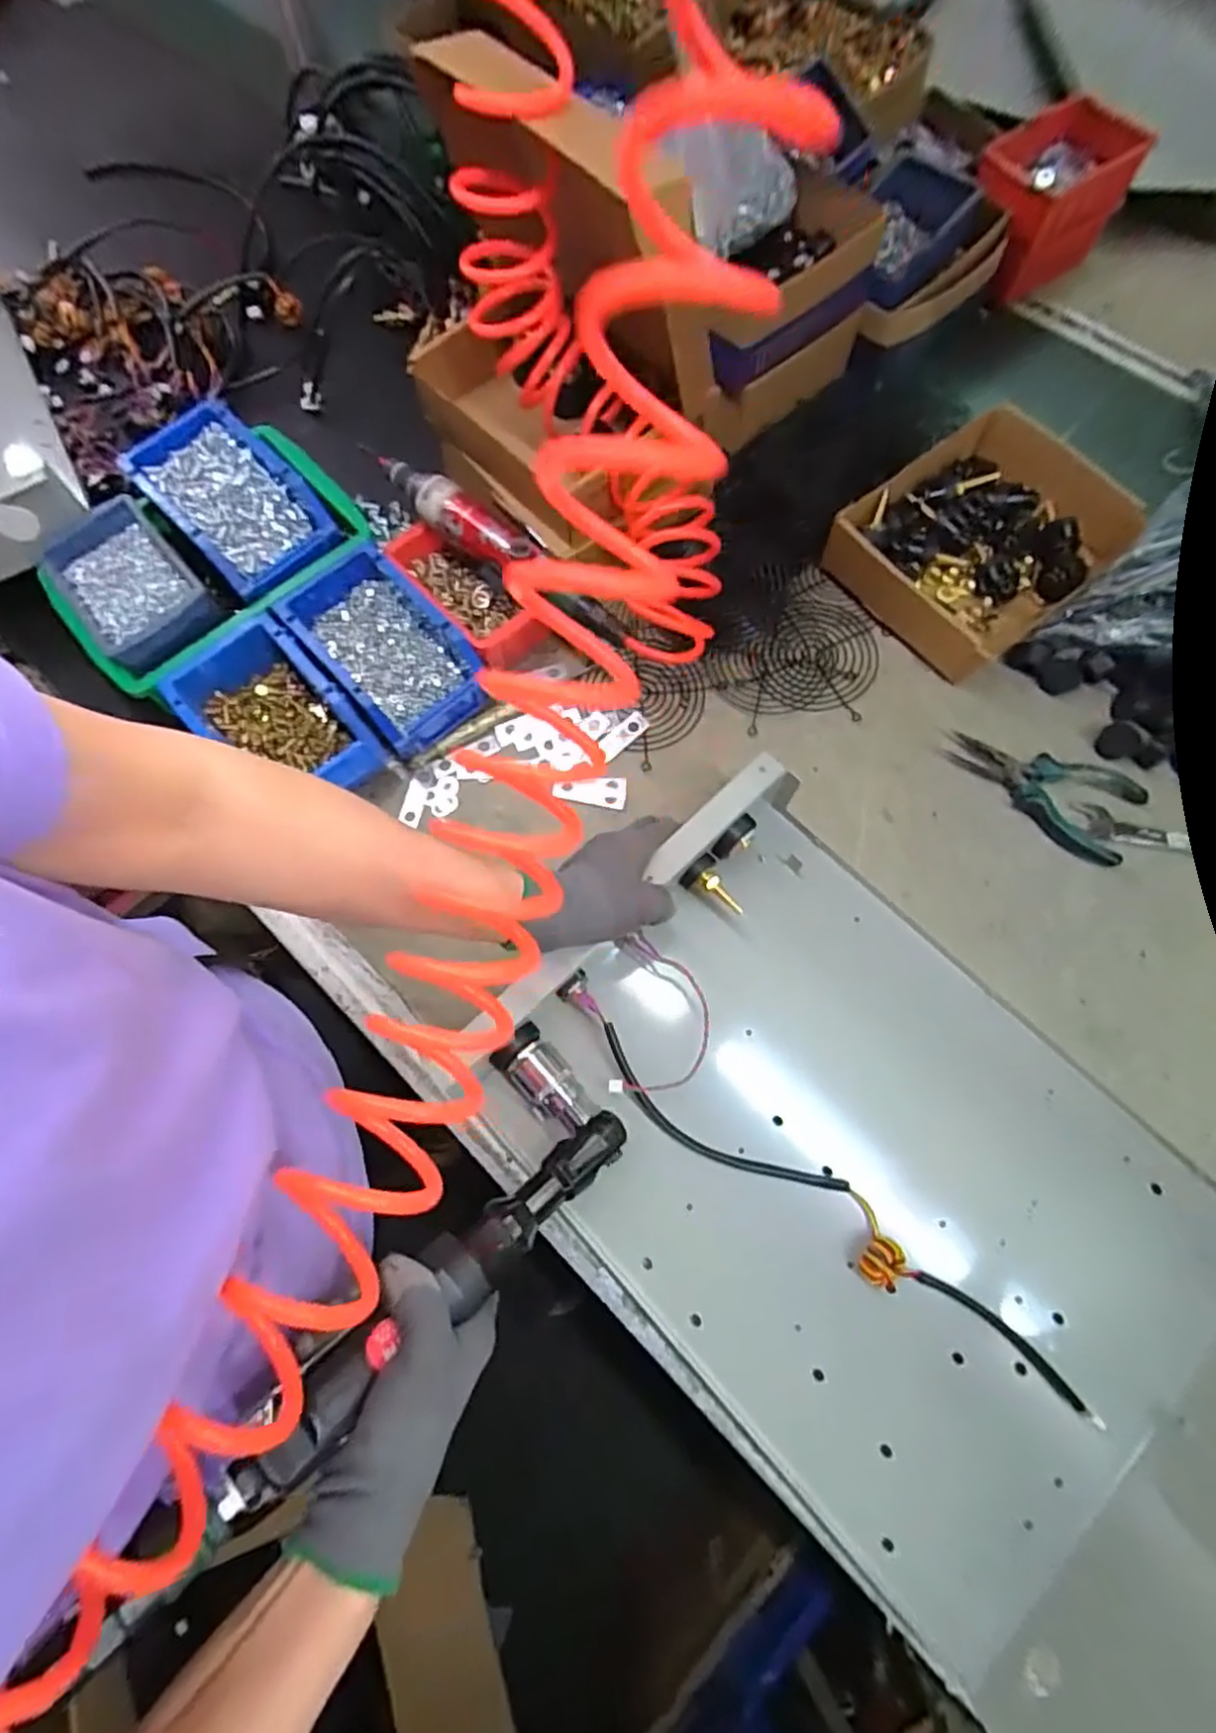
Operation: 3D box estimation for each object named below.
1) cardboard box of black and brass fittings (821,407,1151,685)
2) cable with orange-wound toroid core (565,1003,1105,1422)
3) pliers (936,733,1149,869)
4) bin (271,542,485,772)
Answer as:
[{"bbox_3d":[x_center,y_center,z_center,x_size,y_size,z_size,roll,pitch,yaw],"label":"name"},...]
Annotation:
[{"bbox_3d":[0.341,-0.297,0.616,0.249,0.057,0.178,-39,74,-11],"label":"cardboard box of black and brass fittings"},{"bbox_3d":[0.134,0.221,0.451,0.398,0.033,0.045,34,76,12],"label":"cable with orange-wound toroid core"},{"bbox_3d":[0.350,-0.066,0.554,0.149,0.014,0.073,29,75,11],"label":"pliers"},{"bbox_3d":[-0.189,-0.183,0.586,0.103,0.068,0.166,-41,75,-11],"label":"bin"}]

